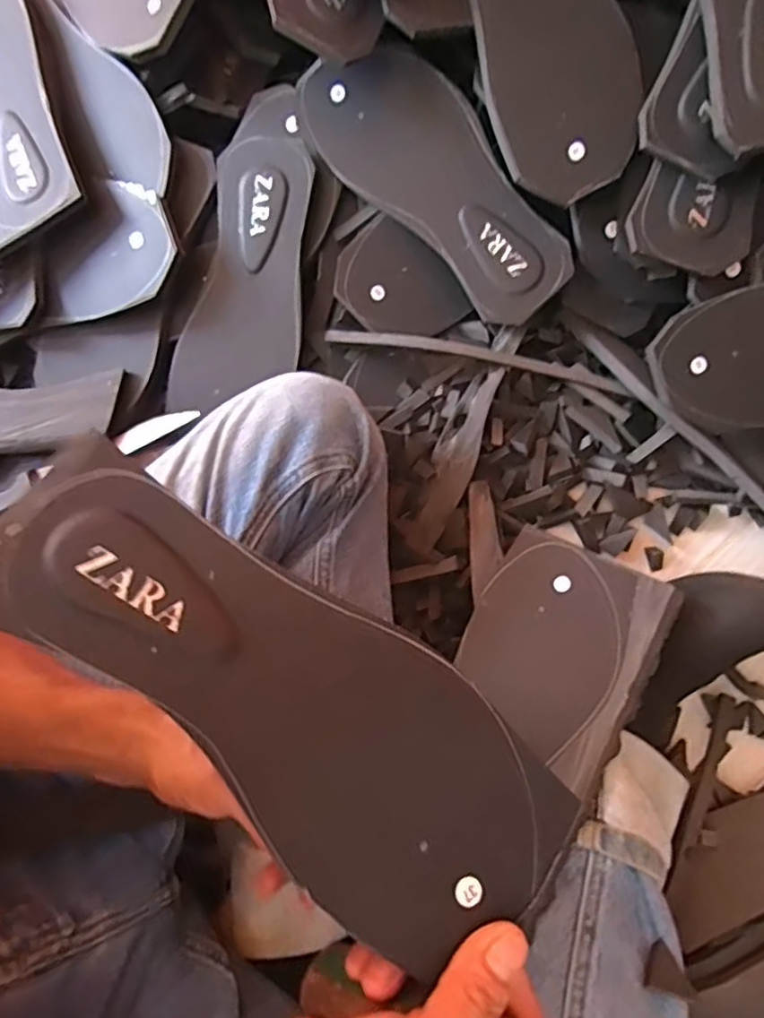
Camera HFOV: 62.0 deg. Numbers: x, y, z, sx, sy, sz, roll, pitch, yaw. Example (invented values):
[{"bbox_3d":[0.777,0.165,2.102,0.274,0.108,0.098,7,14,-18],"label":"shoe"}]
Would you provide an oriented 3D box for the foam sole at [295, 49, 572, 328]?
[{"bbox_3d":[0.041,-0.247,0.489,0.103,0.026,0.239,-38,88,12],"label":"foam sole"}]

